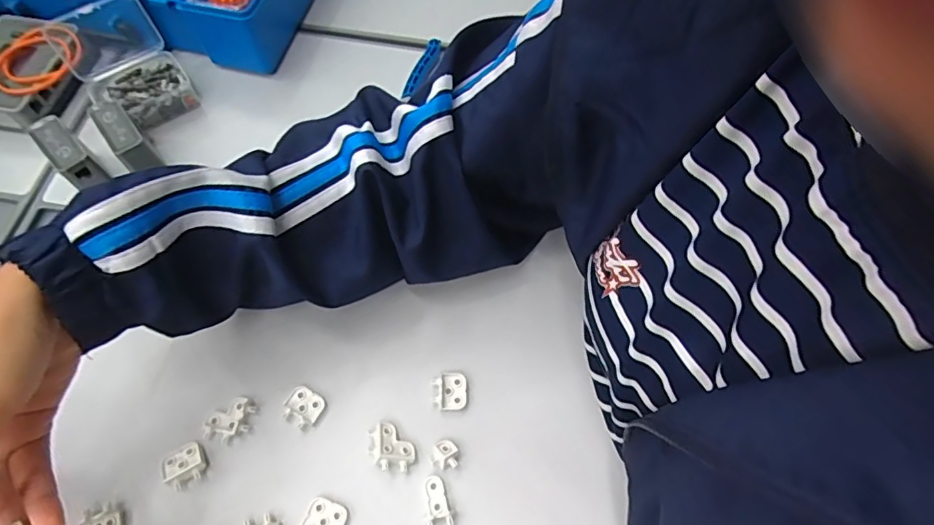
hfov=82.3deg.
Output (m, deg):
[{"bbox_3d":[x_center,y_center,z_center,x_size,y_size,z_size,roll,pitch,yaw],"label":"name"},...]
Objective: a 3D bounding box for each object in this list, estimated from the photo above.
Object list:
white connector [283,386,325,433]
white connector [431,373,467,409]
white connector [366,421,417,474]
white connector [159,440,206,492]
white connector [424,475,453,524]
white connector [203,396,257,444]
[{"bbox_3d":[-0.112,0.100,0.366,0.025,0.005,0.025,29,66,12],"label":"white connector"},{"bbox_3d":[-0.012,0.089,0.373,0.024,0.005,0.026,0,63,-1],"label":"white connector"},{"bbox_3d":[-0.052,0.122,0.353,0.035,0.010,0.024,40,69,17],"label":"white connector"},{"bbox_3d":[-0.185,0.132,0.347,0.026,0.008,0.025,-24,66,-13],"label":"white connector"},{"bbox_3d":[-0.019,0.153,0.341,0.016,0.007,0.031,-10,64,-7],"label":"white connector"},{"bbox_3d":[-0.160,0.107,0.361,0.034,0.007,0.023,-34,69,-17],"label":"white connector"}]

